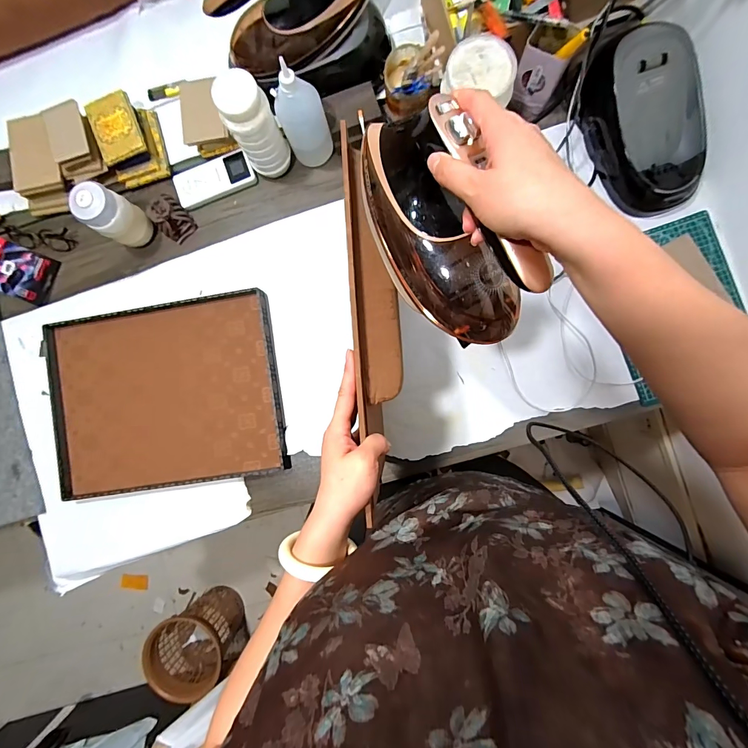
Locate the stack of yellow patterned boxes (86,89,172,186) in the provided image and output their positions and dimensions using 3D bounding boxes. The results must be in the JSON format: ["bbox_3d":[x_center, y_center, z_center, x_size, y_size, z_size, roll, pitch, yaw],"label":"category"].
[{"bbox_3d":[-0.475,-0.456,0.711,0.103,0.056,0.146,-17,89,3],"label":"stack of yellow patterned boxes"}]

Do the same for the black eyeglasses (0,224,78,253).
[{"bbox_3d":[-0.684,-0.277,0.742,0.153,0.026,0.043,6,90,3],"label":"black eyeglasses"}]

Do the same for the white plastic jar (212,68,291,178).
[{"bbox_3d":[-0.207,-0.424,0.631,0.080,0.170,0.072,17,91,3],"label":"white plastic jar"}]

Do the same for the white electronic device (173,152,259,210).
[{"bbox_3d":[-0.313,-0.385,0.719,0.155,0.014,0.075,-22,88,3],"label":"white electronic device"}]

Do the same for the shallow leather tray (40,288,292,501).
[{"bbox_3d":[-0.410,0.041,0.707,0.445,0.026,0.343,-9,88,6],"label":"shallow leather tray"}]

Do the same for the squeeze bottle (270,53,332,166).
[{"bbox_3d":[-0.122,-0.439,0.629,0.071,0.172,0.062,12,90,3],"label":"squeeze bottle"}]

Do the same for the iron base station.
[{"bbox_3d":[0.473,-0.425,0.623,0.159,0.096,0.276,-21,88,3],"label":"iron base station"}]

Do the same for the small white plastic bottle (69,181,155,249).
[{"bbox_3d":[-0.470,-0.285,0.670,0.061,0.127,0.074,29,91,3],"label":"small white plastic bottle"}]

